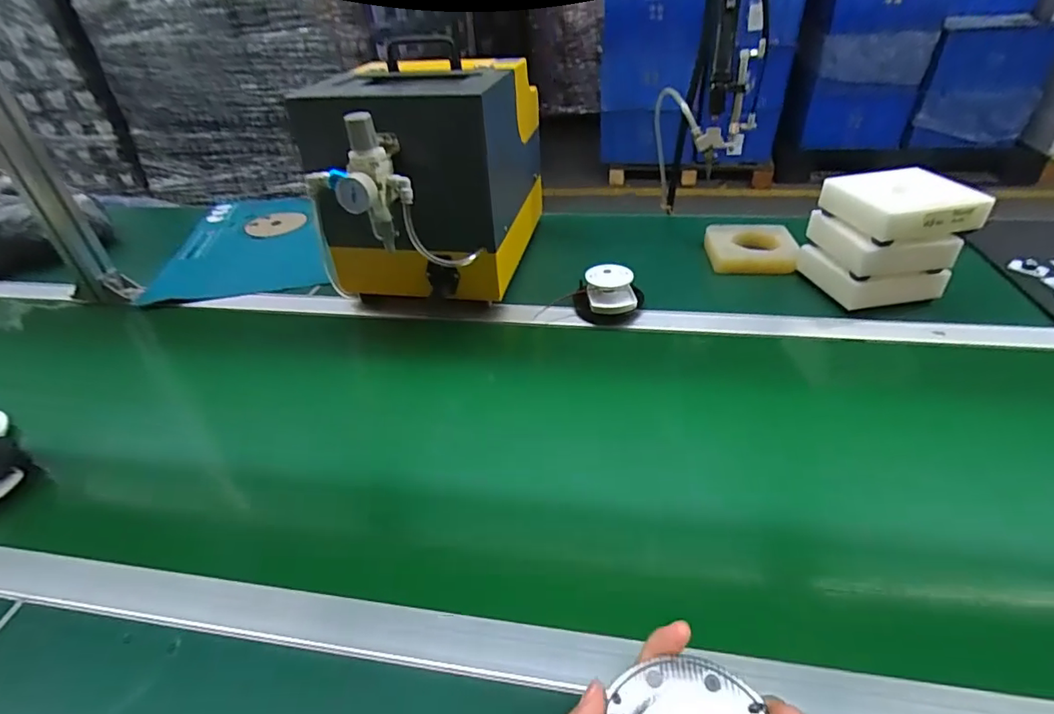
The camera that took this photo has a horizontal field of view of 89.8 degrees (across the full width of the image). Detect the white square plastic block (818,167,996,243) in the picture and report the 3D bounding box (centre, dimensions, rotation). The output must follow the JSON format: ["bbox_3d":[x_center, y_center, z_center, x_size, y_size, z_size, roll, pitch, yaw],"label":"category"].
[{"bbox_3d":[0.478,-0.198,0.674,0.150,0.042,0.123,-8,37,-5],"label":"white square plastic block"}]

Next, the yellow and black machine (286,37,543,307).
[{"bbox_3d":[-0.137,-0.253,0.772,0.244,0.282,0.377,5,38,12],"label":"yellow and black machine"}]

